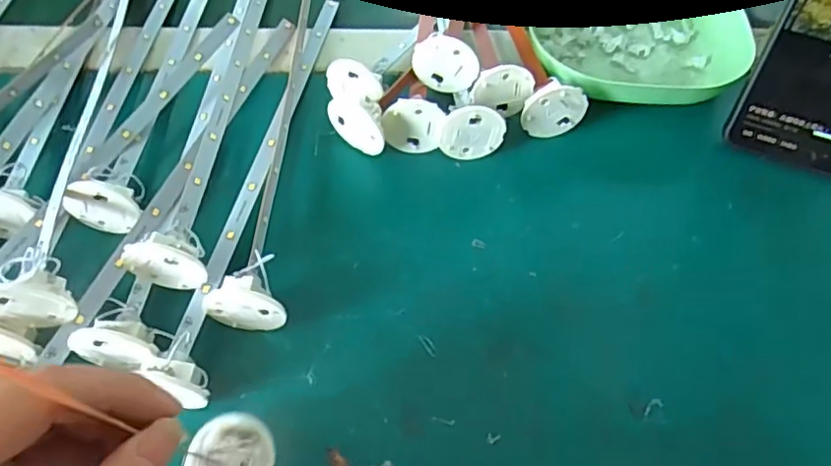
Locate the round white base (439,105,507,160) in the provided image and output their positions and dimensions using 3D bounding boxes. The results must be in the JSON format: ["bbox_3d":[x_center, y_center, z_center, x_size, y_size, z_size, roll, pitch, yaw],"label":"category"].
[{"bbox_3d":[0.033,-0.058,0.364,0.037,0.035,0.012,-3,59,-4],"label":"round white base"}]

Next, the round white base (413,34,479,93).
[{"bbox_3d":[0.018,-0.100,0.371,0.038,0.035,0.006,29,45,-10],"label":"round white base"}]

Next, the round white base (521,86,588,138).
[{"bbox_3d":[0.082,-0.074,0.373,0.038,0.036,0.015,-16,61,-11],"label":"round white base"}]

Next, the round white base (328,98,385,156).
[{"bbox_3d":[-0.034,-0.060,0.362,0.040,0.034,0.007,35,64,17],"label":"round white base"}]

